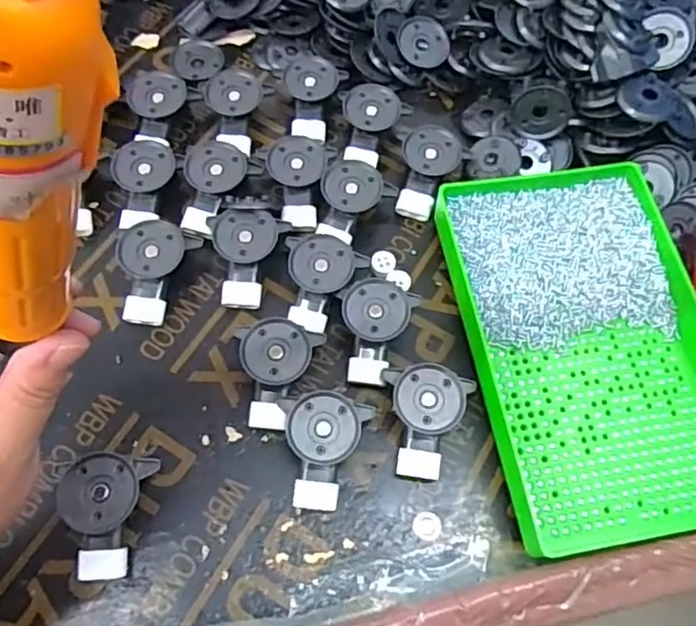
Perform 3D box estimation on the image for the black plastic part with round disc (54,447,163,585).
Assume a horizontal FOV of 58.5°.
[{"bbox_3d":[-0.141,0.114,0.353,0.045,0.029,0.067,13,69,4],"label":"black plastic part with round disc"}]

